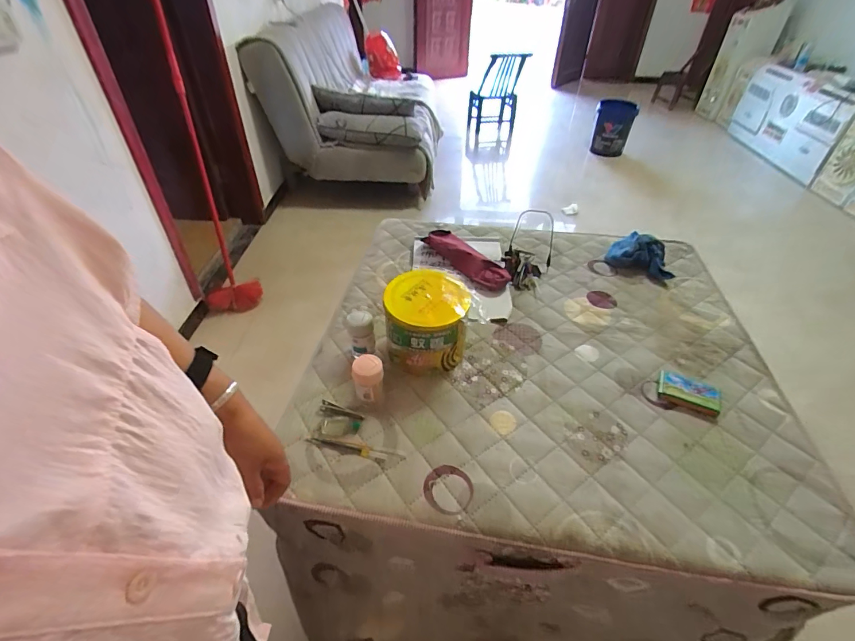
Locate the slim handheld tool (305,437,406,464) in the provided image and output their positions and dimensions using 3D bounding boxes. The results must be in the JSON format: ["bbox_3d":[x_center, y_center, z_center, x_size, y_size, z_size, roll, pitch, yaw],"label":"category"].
[{"bbox_3d":[-0.106,0.190,0.622,0.142,0.010,0.018,8,42,10],"label":"slim handheld tool"}]

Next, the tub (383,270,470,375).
[{"bbox_3d":[-0.002,0.006,0.746,0.135,0.125,0.134,-1,42,0],"label":"tub"}]

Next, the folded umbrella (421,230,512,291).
[{"bbox_3d":[0.086,-0.136,0.973,0.078,0.048,0.245,-28,49,-27],"label":"folded umbrella"}]

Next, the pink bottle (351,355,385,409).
[{"bbox_3d":[-0.092,0.098,0.670,0.047,0.083,0.042,-10,43,-10],"label":"pink bottle"}]

